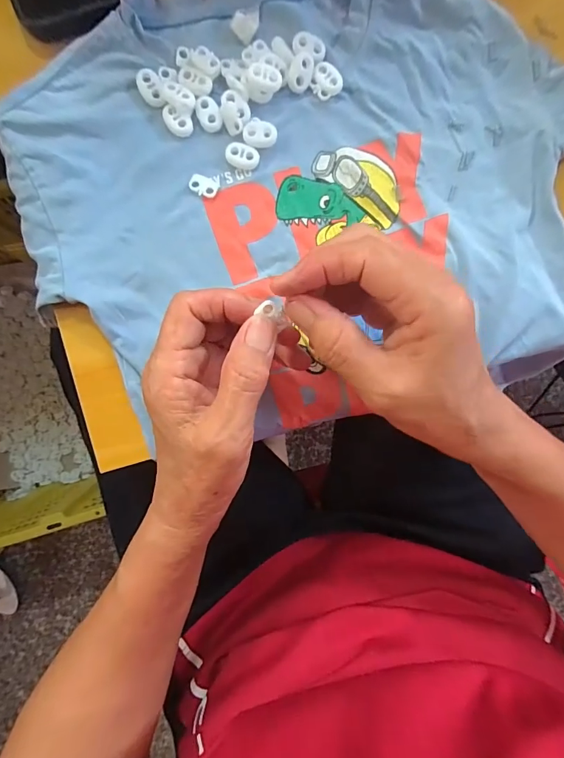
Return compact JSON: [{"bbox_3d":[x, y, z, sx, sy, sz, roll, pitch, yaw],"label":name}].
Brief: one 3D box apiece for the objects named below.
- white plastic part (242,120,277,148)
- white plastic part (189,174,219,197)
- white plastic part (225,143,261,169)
[{"bbox_3d":[-0.015,-0.162,0.267,0.022,0.008,0.014,-3,90,-4],"label":"white plastic part"},{"bbox_3d":[-0.052,-0.129,0.268,0.018,0.004,0.013,21,88,-3],"label":"white plastic part"},{"bbox_3d":[-0.026,-0.149,0.268,0.022,0.004,0.014,15,89,-4],"label":"white plastic part"}]

